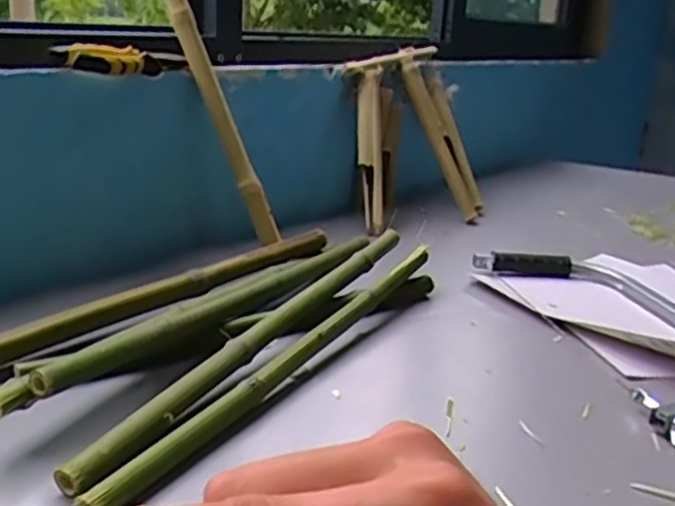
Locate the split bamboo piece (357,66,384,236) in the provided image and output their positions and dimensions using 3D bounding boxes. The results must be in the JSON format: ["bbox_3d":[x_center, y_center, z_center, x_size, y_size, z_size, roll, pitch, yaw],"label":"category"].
[{"bbox_3d":[0.048,-0.144,1.001,0.041,0.243,0.043,1,-12,-10],"label":"split bamboo piece"}]

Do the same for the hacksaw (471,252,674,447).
[{"bbox_3d":[0.273,0.067,0.683,0.161,0.028,0.370,0,19,-14],"label":"hacksaw"}]

